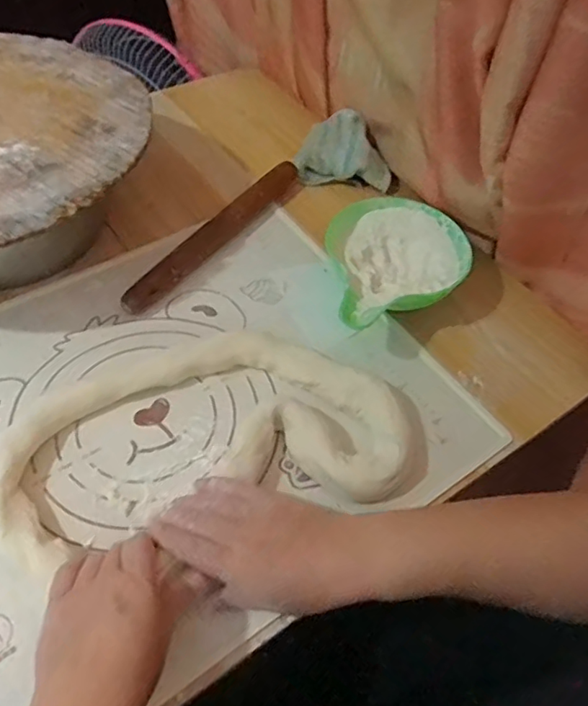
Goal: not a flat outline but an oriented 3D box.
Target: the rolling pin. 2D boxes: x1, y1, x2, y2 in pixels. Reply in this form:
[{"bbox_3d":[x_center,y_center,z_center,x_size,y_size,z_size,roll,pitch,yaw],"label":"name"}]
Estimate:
[{"bbox_3d":[-0.082,-0.140,0.643,0.026,0.034,0.289,31,57,18],"label":"rolling pin"}]

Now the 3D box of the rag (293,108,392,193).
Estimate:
[{"bbox_3d":[0.066,-0.263,0.733,0.123,0.057,0.088,8,53,2],"label":"rag"}]

